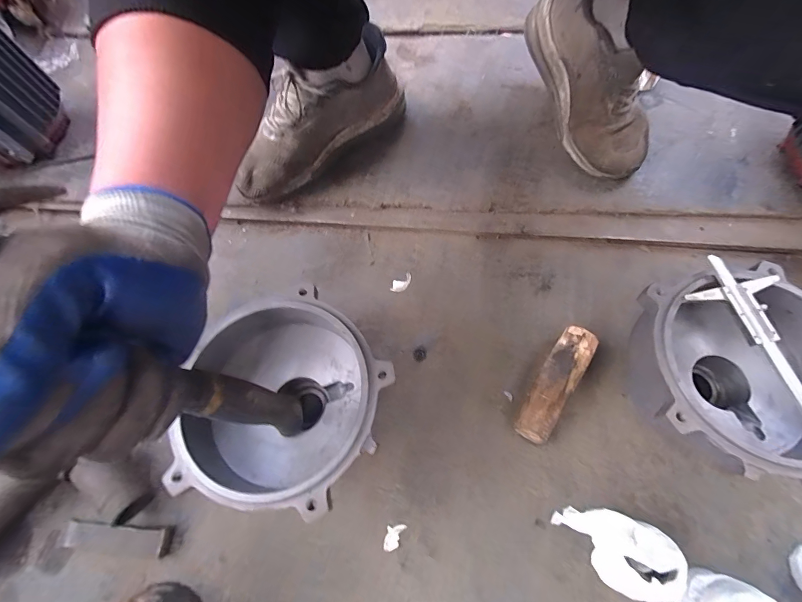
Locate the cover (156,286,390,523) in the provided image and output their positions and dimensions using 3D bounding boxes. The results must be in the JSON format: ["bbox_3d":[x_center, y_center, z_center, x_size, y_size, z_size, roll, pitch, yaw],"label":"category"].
[{"bbox_3d":[-0.111,0.114,0.385,0.181,0.116,0.195,37,75,14],"label":"cover"}]

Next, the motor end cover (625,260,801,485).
[{"bbox_3d":[0.344,0.079,0.379,0.192,0.115,0.192,6,70,4],"label":"motor end cover"}]

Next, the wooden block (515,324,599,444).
[{"bbox_3d":[0.179,0.096,0.419,0.038,0.046,0.144,35,74,13],"label":"wooden block"}]

